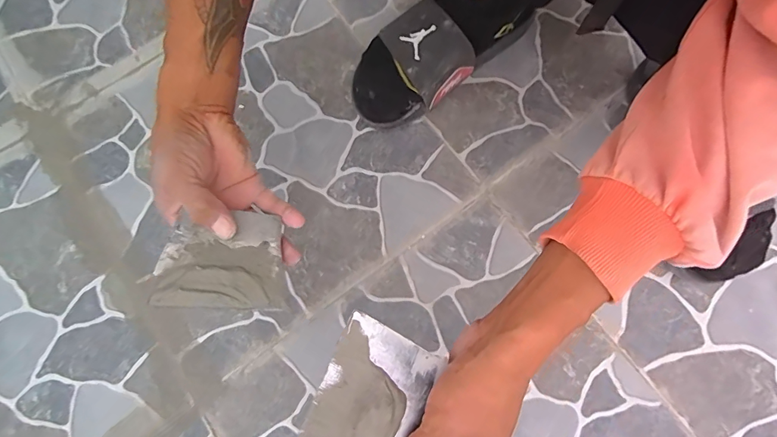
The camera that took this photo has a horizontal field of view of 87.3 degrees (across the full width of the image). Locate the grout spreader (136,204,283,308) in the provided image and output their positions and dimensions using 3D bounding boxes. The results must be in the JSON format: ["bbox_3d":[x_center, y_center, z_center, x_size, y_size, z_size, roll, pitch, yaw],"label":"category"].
[{"bbox_3d":[-0.129,0.030,0.317,0.090,0.010,0.077,5,63,-14],"label":"grout spreader"}]

